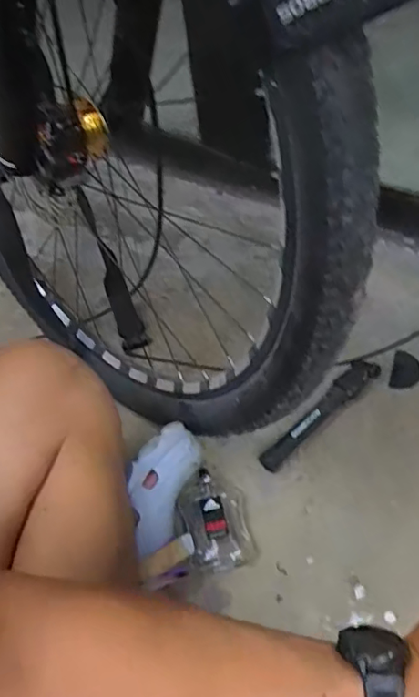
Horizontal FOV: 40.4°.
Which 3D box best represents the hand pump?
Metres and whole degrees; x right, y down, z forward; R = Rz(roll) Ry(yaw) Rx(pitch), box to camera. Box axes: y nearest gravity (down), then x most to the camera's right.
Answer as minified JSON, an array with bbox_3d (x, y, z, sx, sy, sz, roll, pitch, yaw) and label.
[{"bbox_3d":[0.147,0.085,0.744,0.038,0.034,0.206,34,62,31],"label":"hand pump"}]

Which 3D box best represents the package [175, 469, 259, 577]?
[{"bbox_3d":[0.006,0.198,0.665,0.073,0.029,0.119,-12,49,-4],"label":"package"}]

